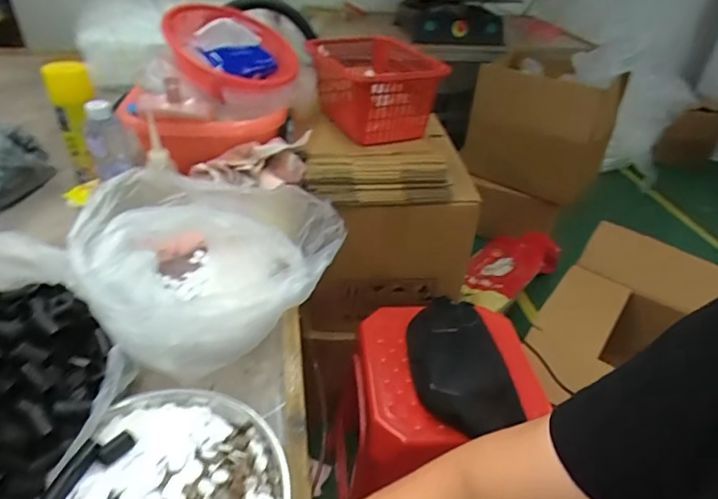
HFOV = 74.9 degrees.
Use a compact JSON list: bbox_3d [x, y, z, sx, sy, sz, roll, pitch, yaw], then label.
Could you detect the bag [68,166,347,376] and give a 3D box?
[{"bbox_3d":[-0.178,0.011,0.554,0.215,0.161,0.262,28,43,29],"label":"bag"}]

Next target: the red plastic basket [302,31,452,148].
[{"bbox_3d":[0.031,-0.307,0.917,0.186,0.159,0.298,-10,38,-18],"label":"red plastic basket"}]

